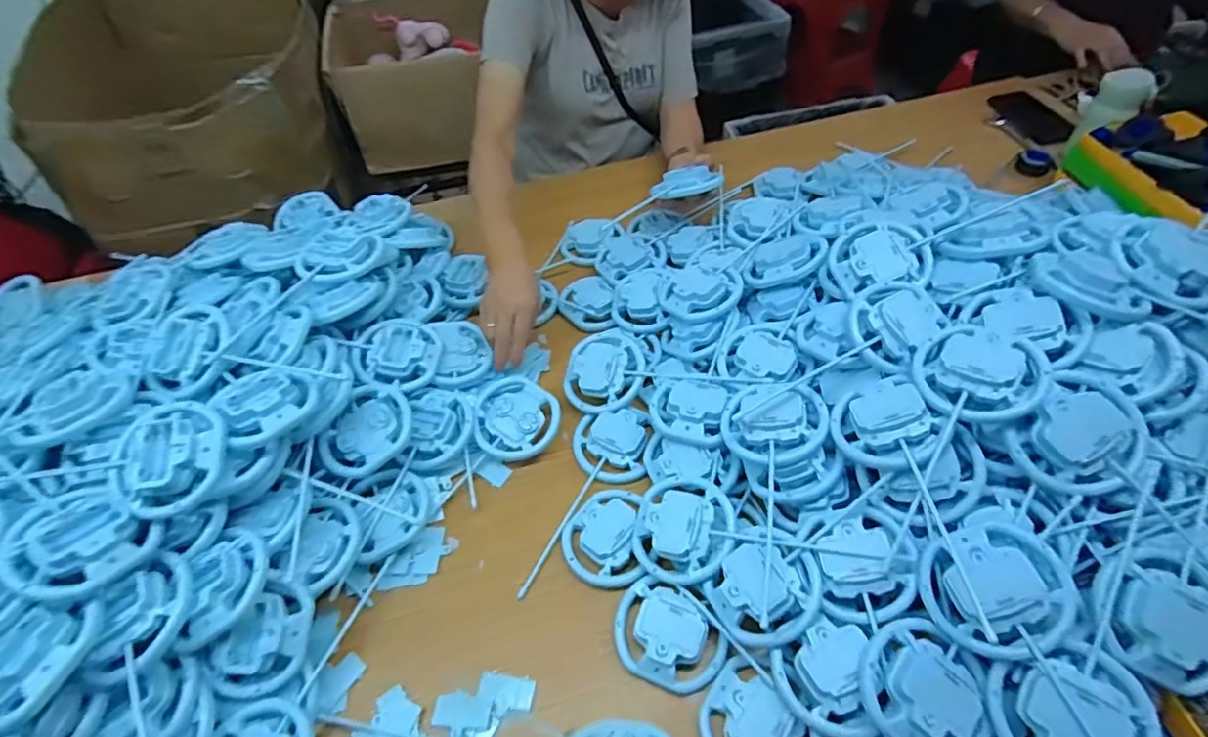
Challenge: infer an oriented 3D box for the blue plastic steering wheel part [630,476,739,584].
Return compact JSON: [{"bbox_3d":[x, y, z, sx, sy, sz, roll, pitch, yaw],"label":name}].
[{"bbox_3d":[0.078,0.153,0.579,0.100,0.041,0.098,4,52,9],"label":"blue plastic steering wheel part"}]

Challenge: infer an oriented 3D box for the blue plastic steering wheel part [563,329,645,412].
[{"bbox_3d":[-0.002,0.001,0.718,0.102,0.025,0.102,-8,65,18],"label":"blue plastic steering wheel part"}]

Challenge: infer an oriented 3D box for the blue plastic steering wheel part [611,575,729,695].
[{"bbox_3d":[0.054,0.242,0.539,0.085,0.026,0.107,-36,57,-21],"label":"blue plastic steering wheel part"}]

